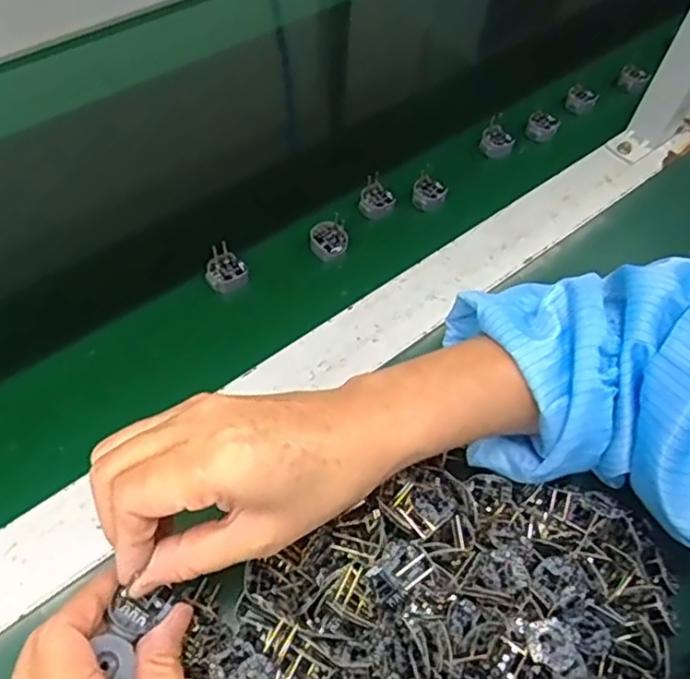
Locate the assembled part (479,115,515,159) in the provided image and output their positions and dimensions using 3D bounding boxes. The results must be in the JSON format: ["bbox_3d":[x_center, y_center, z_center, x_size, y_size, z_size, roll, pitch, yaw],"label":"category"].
[{"bbox_3d":[0.133,-0.173,0.557,0.027,0.022,0.026,23,59,10],"label":"assembled part"}]

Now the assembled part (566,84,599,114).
[{"bbox_3d":[0.217,-0.220,0.587,0.026,0.013,0.024,2,58,-3],"label":"assembled part"}]

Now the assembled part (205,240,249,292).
[{"bbox_3d":[-0.086,-0.051,0.464,0.028,0.026,0.028,-7,58,-9],"label":"assembled part"}]

